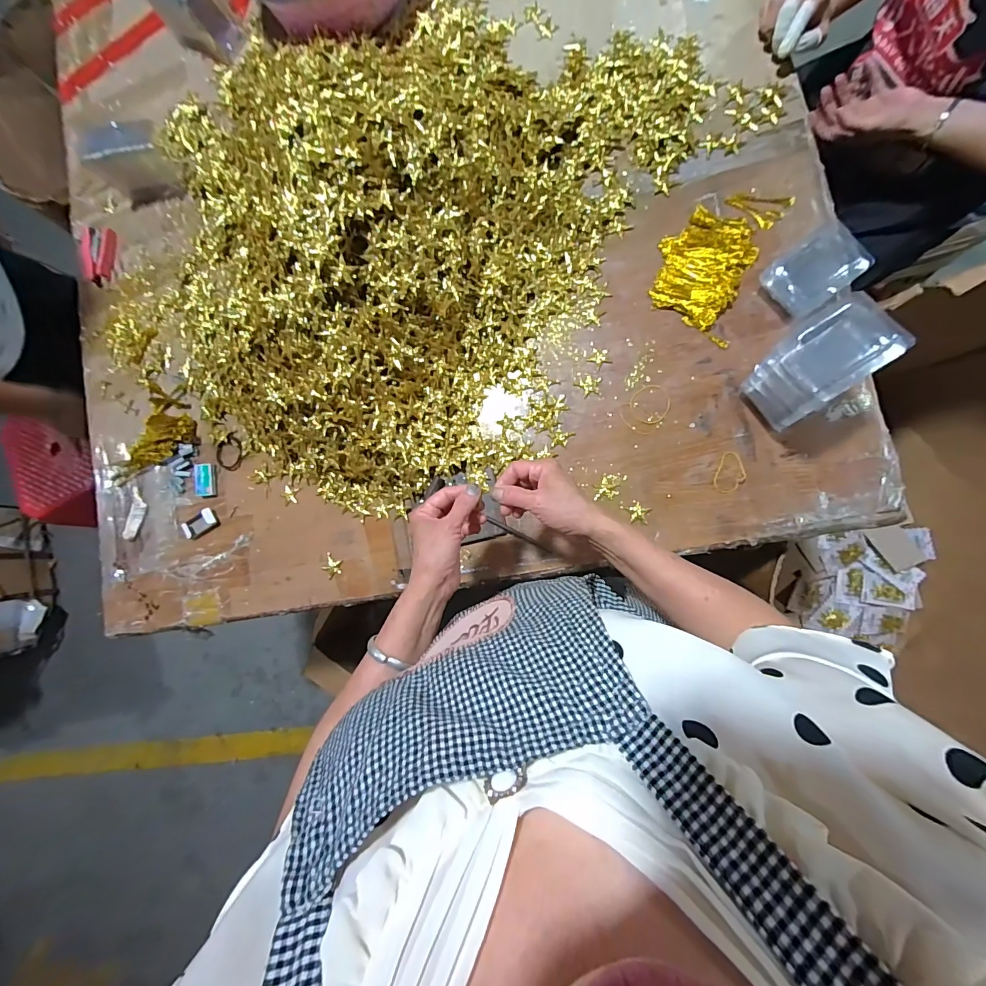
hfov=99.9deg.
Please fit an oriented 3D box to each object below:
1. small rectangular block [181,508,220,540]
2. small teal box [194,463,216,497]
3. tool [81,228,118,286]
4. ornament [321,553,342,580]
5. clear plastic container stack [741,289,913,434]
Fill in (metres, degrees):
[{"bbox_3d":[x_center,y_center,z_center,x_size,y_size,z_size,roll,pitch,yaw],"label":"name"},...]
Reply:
[{"bbox_3d":[-0.481,0.052,0.677,0.065,0.017,0.034,-27,83,6],"label":"small rectangular block"},{"bbox_3d":[-0.473,-0.021,0.678,0.032,0.009,0.052,-1,86,8],"label":"small teal box"},{"bbox_3d":[-0.693,-0.416,0.729,0.048,0.023,0.098,0,86,8],"label":"tool"},{"bbox_3d":[-0.253,0.117,0.653,0.032,0.006,0.037,21,89,9],"label":"ornament"},{"bbox_3d":[0.378,-0.149,0.494,0.104,0.141,0.091,-34,82,5],"label":"clear plastic container stack"}]

